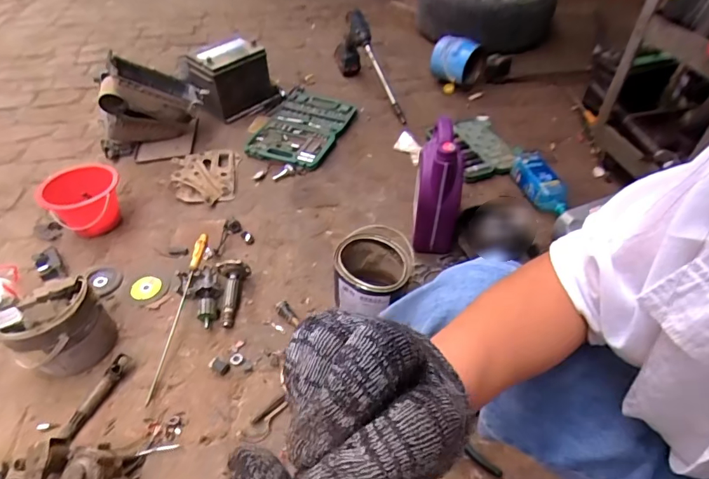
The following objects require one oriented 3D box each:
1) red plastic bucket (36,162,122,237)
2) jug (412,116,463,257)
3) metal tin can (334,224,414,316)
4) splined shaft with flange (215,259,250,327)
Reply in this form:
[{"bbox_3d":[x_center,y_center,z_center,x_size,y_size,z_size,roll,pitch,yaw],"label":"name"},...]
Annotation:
[{"bbox_3d":[-0.664,-0.097,1.120,0.166,0.120,0.170,1,49,-1],"label":"red plastic bucket"},{"bbox_3d":[0.199,-0.116,1.050,0.108,0.294,0.140,6,46,6],"label":"jug"},{"bbox_3d":[0.037,0.086,0.956,0.153,0.146,0.171,0,48,-2],"label":"metal tin can"},{"bbox_3d":[-0.279,0.116,0.993,0.068,0.058,0.145,3,49,1],"label":"splined shaft with flange"}]

